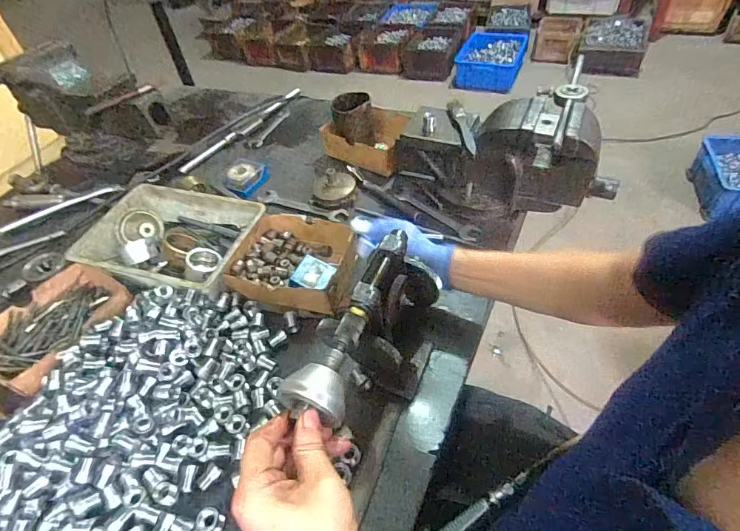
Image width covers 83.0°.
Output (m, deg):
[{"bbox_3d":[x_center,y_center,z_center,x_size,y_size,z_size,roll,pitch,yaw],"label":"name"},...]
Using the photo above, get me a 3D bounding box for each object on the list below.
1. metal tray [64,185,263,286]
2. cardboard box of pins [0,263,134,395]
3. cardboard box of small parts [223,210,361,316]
[{"bbox_3d":[-0.299,-0.034,0.642,0.247,0.071,0.172,12,50,16],"label":"metal tray"},{"bbox_3d":[-0.420,0.081,0.566,0.140,0.048,0.182,21,53,23],"label":"cardboard box of pins"},{"bbox_3d":[-0.104,-0.010,0.613,0.182,0.052,0.152,6,49,11],"label":"cardboard box of small parts"}]

